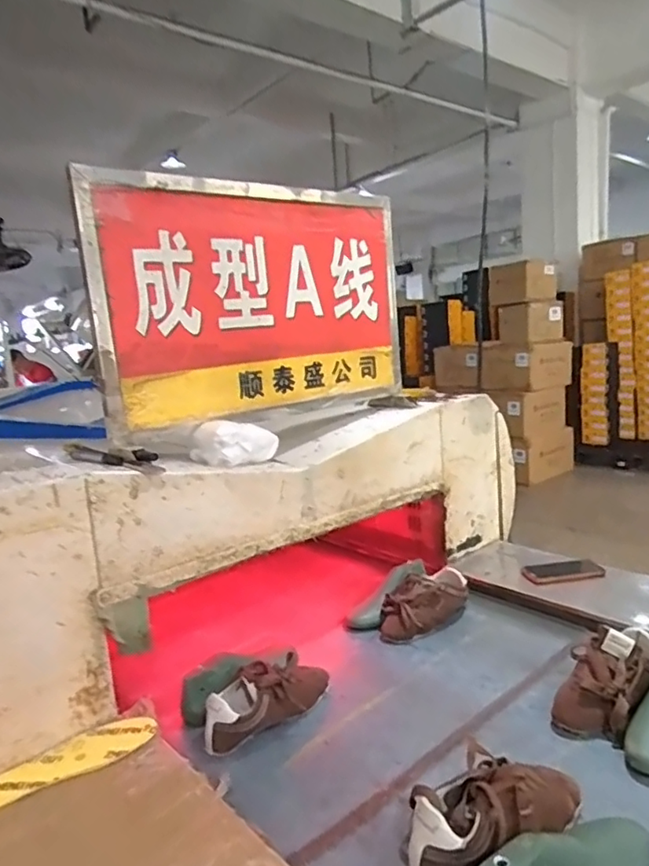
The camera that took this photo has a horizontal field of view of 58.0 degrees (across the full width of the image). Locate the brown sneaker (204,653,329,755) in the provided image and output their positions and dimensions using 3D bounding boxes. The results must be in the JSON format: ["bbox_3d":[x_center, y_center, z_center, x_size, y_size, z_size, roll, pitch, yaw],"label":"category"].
[{"bbox_3d":[-0.094,0.424,0.945,0.233,0.083,0.090,-13,12,-40],"label":"brown sneaker"}]

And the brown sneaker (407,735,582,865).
[{"bbox_3d":[0.198,0.437,0.686,0.232,0.087,0.088,-10,10,-27],"label":"brown sneaker"}]

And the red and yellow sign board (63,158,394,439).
[{"bbox_3d":[-0.110,-0.257,1.175,0.717,0.441,0.038,-13,12,-41],"label":"red and yellow sign board"}]

